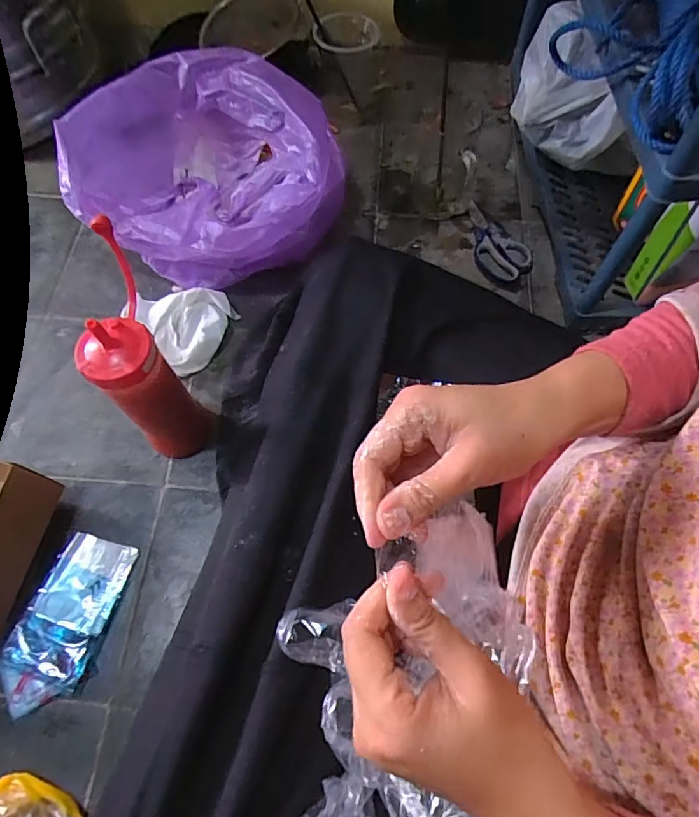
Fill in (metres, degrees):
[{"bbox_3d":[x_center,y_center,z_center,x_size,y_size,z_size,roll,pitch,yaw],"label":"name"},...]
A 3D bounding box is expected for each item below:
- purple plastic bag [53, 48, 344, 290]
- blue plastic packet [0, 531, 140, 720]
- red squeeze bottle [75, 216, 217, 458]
[{"bbox_3d":[-0.171,-0.282,0.594,0.311,0.169,0.222,4,65,2],"label":"purple plastic bag"},{"bbox_3d":[-0.264,0.196,0.453,0.076,0.016,0.150,13,66,7],"label":"blue plastic packet"},{"bbox_3d":[-0.190,-0.039,0.447,0.063,0.229,0.097,-22,66,-9],"label":"red squeeze bottle"}]

